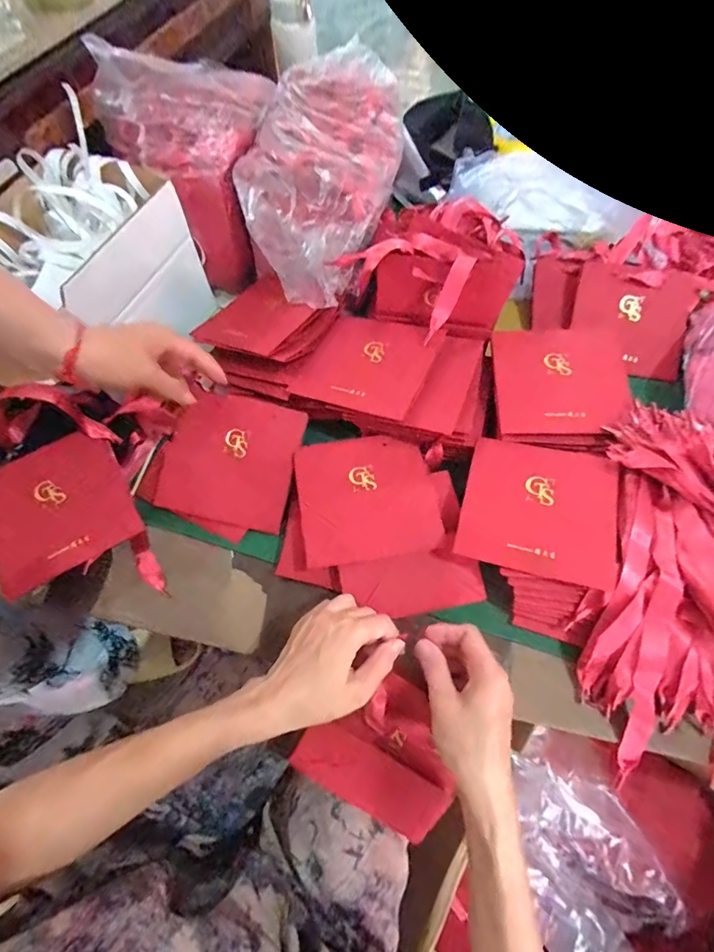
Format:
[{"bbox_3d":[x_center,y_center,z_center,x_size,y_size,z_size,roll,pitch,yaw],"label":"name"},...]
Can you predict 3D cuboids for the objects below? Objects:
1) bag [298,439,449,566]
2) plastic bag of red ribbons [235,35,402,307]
[{"bbox_3d":[0.012,0.020,0.466,0.142,0.019,0.136,-8,64,-4],"label":"bag"},{"bbox_3d":[-0.041,-0.368,0.559,0.170,0.131,0.336,15,64,8],"label":"plastic bag of red ribbons"}]

